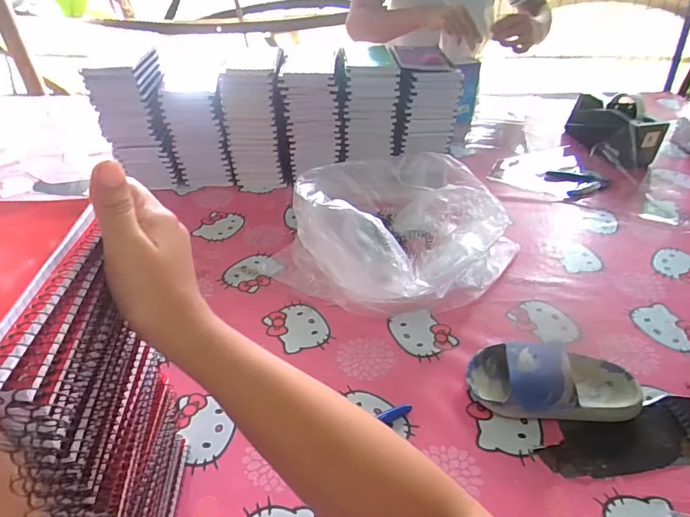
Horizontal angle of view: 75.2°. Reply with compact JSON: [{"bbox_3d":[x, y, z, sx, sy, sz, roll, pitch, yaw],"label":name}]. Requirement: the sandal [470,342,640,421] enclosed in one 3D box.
[{"bbox_3d":[0.224,0.123,0.476,0.174,0.057,0.084,5,40,7],"label":"sandal"}]

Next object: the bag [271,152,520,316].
[{"bbox_3d":[0.079,-0.042,0.639,0.291,0.124,0.243,-27,47,-29],"label":"bag"}]

